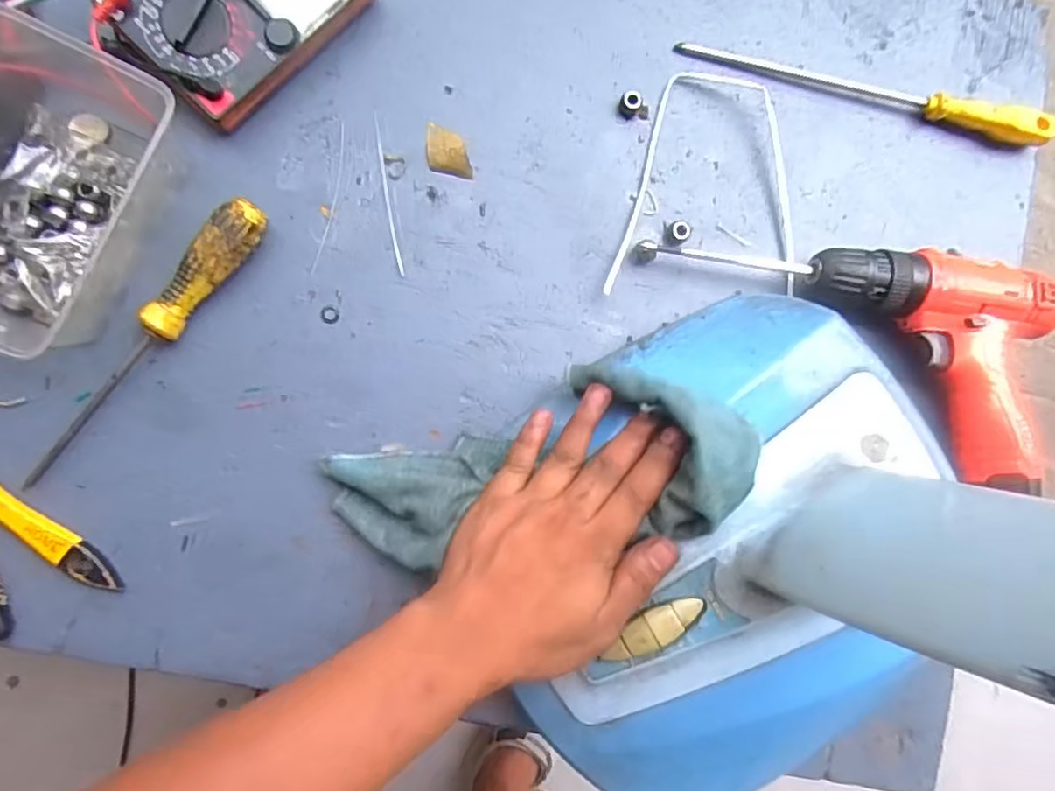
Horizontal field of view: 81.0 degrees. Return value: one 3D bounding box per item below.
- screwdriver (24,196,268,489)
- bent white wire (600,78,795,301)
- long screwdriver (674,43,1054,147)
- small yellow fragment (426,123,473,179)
[{"bbox_3d":[-0.234,-0.032,0.384,0.026,0.030,0.212,36,83,-5],"label":"screwdriver"},{"bbox_3d":[0.131,-0.155,0.450,0.143,0.014,0.169,3,87,-8],"label":"bent white wire"},{"bbox_3d":[0.257,-0.232,0.462,0.289,0.027,0.025,12,86,-8],"label":"long screwdriver"},{"bbox_3d":[-0.053,-0.170,0.428,0.032,0.009,0.033,6,87,-8],"label":"small yellow fragment"}]

